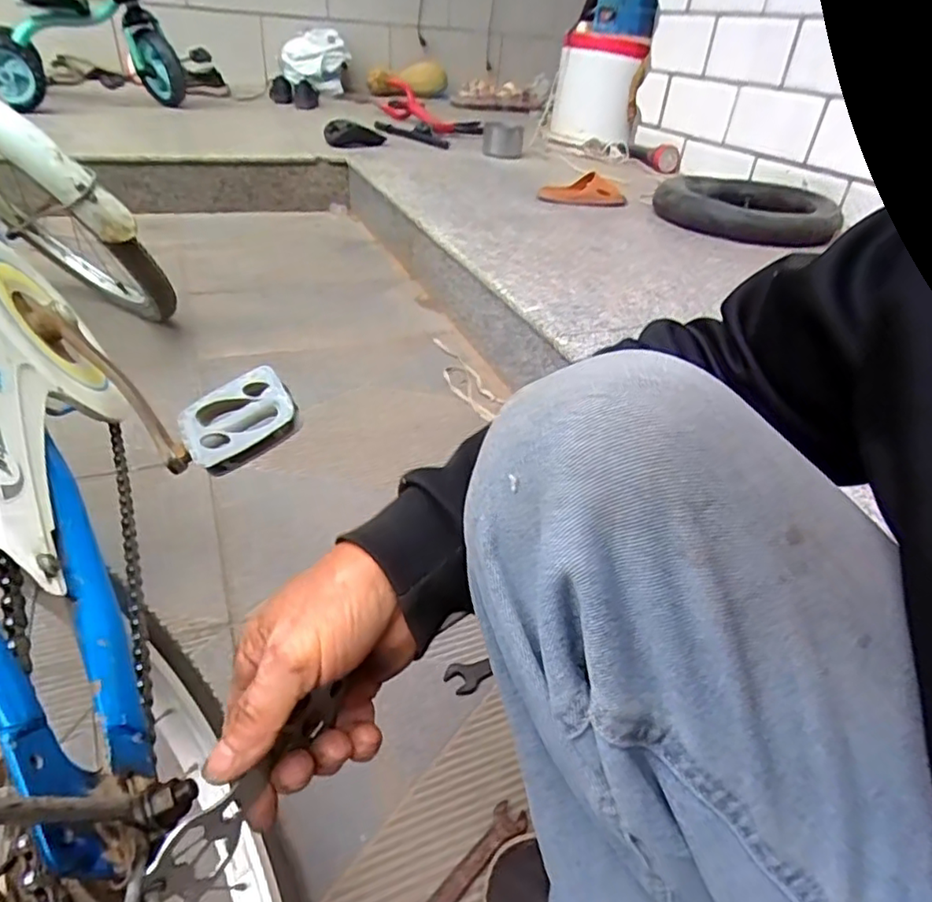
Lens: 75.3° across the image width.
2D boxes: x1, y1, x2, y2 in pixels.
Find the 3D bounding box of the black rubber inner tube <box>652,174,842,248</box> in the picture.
[{"bbox_3d":[0.694,-0.604,1.500,0.405,0.076,0.445,23,38,22],"label":"black rubber inner tube"}]

